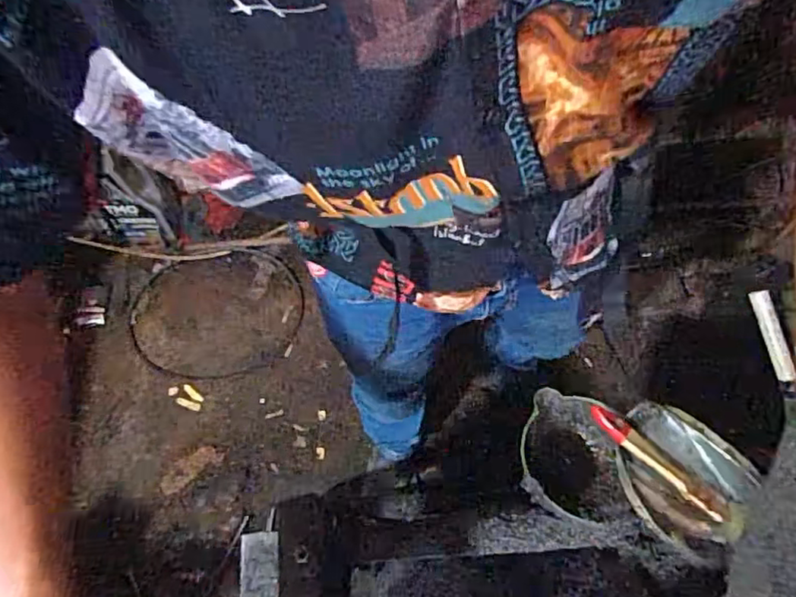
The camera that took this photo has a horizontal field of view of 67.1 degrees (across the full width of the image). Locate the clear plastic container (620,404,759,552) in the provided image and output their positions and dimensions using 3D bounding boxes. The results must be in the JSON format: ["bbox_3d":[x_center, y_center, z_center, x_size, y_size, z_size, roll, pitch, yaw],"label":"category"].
[{"bbox_3d":[0.258,0.167,0.553,0.104,0.041,0.154,-42,69,-18],"label":"clear plastic container"}]

